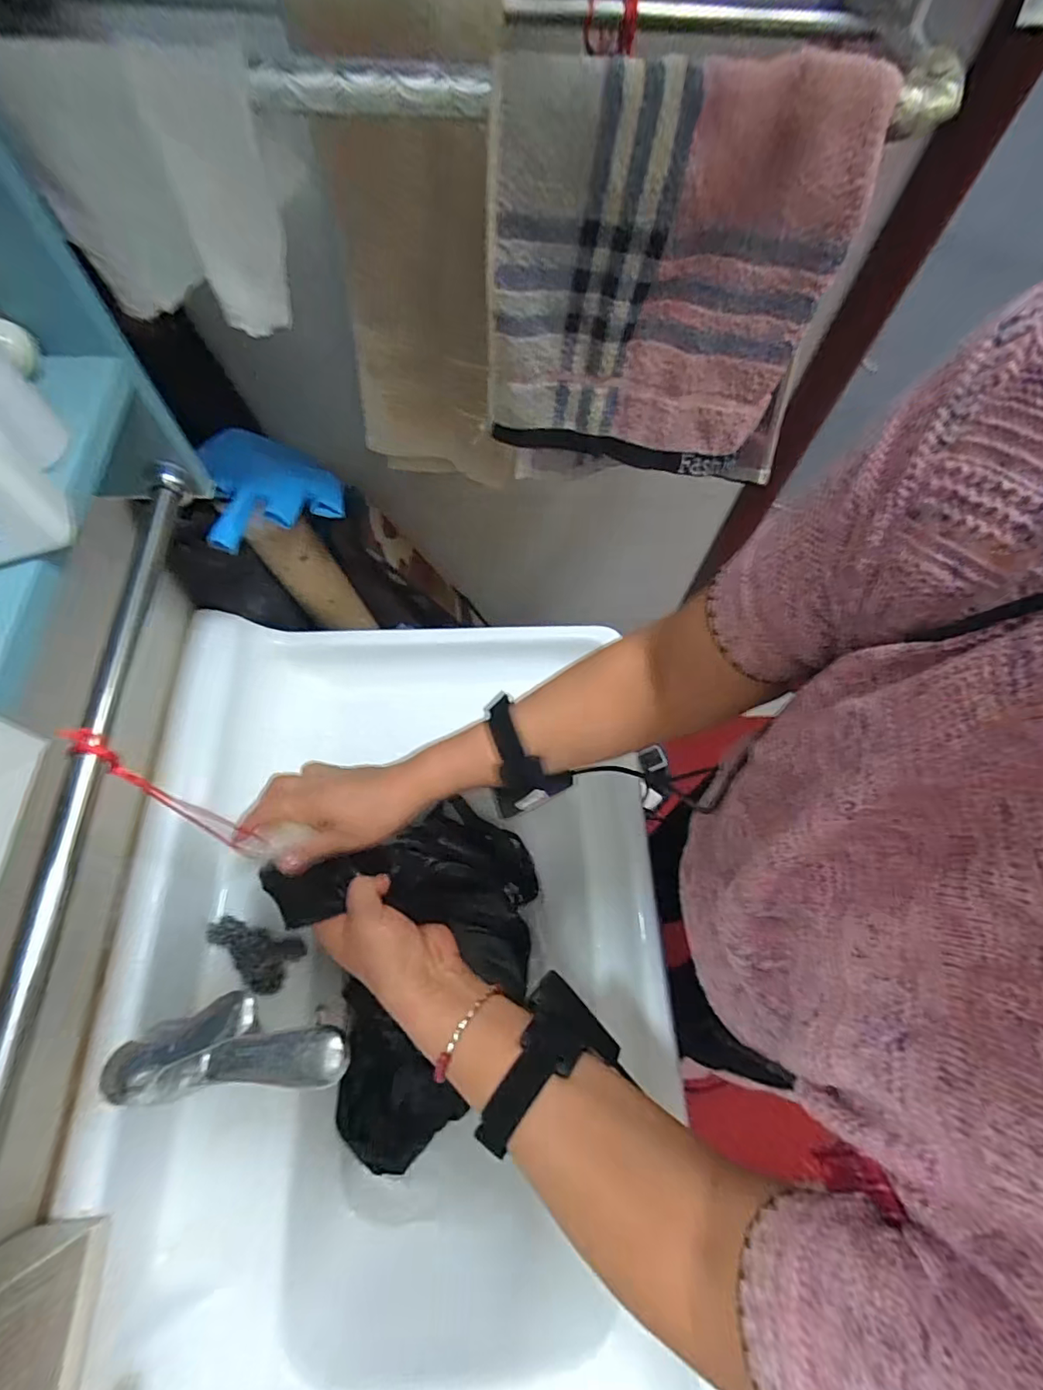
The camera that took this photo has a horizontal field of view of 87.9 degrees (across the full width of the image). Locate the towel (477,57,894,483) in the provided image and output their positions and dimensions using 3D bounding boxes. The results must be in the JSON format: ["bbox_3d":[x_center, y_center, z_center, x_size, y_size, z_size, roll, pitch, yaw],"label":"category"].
[{"bbox_3d":[0.094,-0.244,0.356,0.225,0.223,0.060,7,64,1],"label":"towel"}]

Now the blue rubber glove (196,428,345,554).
[{"bbox_3d":[-0.244,-0.197,0.511,0.138,0.050,0.111,-33,89,-38],"label":"blue rubber glove"}]

